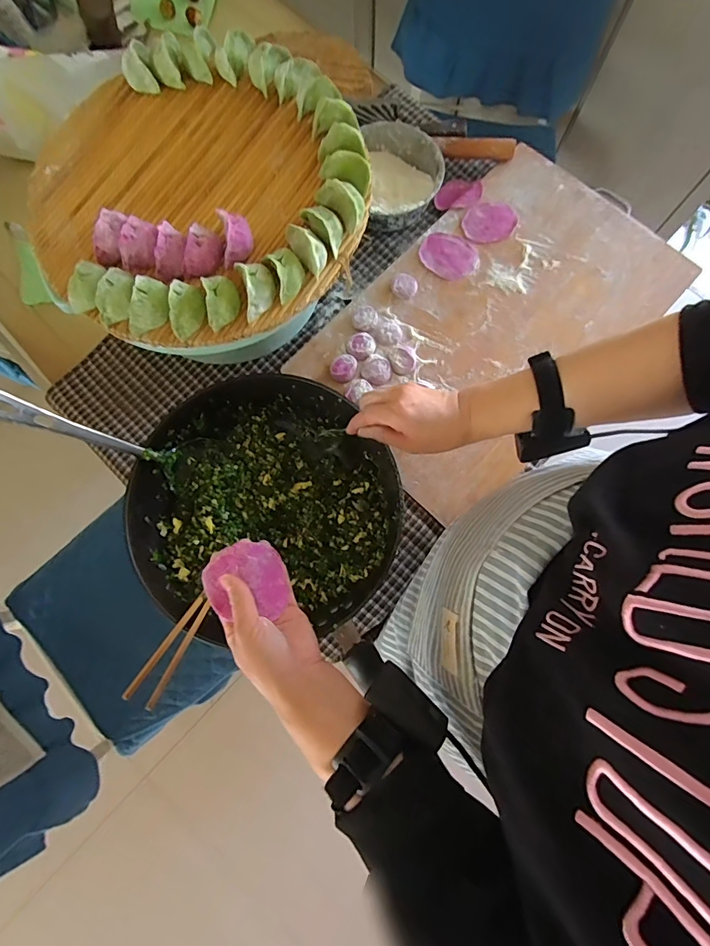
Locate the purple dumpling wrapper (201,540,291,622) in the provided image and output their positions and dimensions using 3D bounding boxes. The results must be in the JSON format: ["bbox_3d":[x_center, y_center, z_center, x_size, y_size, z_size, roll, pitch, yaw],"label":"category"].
[{"bbox_3d":[-0.110,0.110,0.446,0.074,0.035,0.075,0,78,1],"label":"purple dumpling wrapper"}]

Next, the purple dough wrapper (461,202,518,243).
[{"bbox_3d":[0.215,-0.400,0.700,0.071,0.009,0.089,41,82,8],"label":"purple dough wrapper"}]

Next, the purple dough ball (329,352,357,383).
[{"bbox_3d":[-0.017,-0.153,0.646,0.036,0.018,0.043,12,79,3],"label":"purple dough ball"}]

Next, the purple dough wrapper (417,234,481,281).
[{"bbox_3d":[0.146,-0.336,0.680,0.091,0.005,0.070,37,81,8],"label":"purple dough wrapper"}]

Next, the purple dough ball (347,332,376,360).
[{"bbox_3d":[0.010,-0.188,0.650,0.039,0.016,0.039,0,78,1],"label":"purple dough ball"}]

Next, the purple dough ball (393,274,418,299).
[{"bbox_3d":[0.075,-0.279,0.655,0.036,0.007,0.037,0,78,1],"label":"purple dough ball"}]

